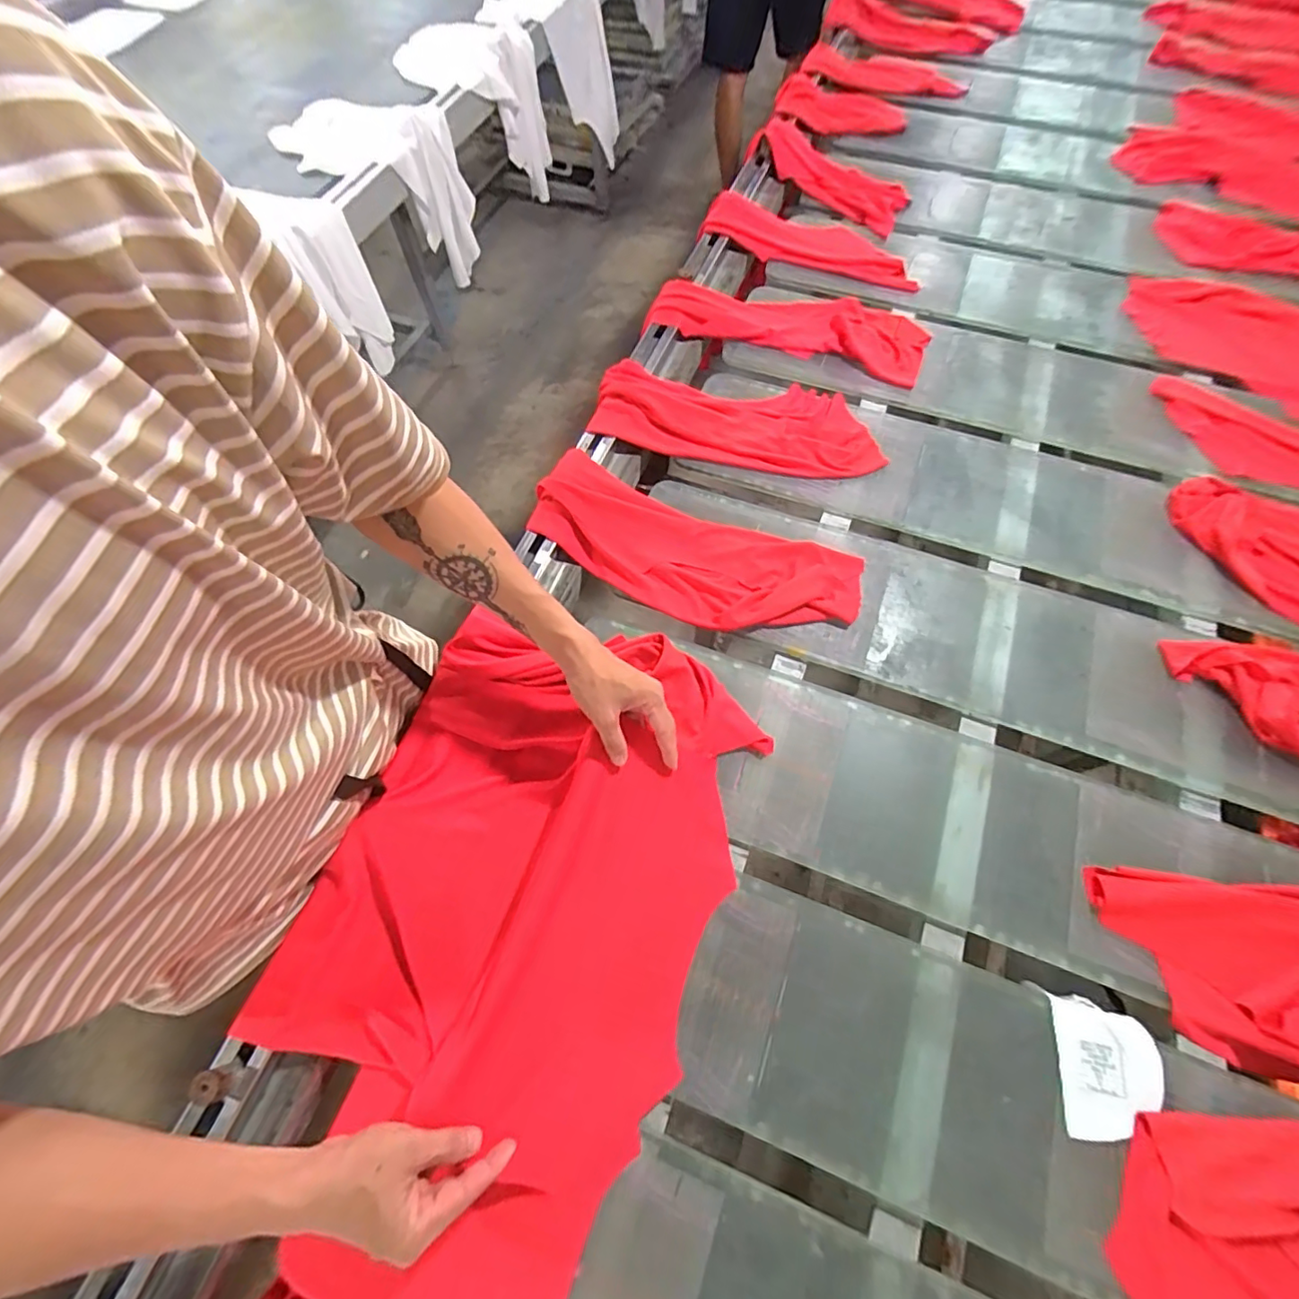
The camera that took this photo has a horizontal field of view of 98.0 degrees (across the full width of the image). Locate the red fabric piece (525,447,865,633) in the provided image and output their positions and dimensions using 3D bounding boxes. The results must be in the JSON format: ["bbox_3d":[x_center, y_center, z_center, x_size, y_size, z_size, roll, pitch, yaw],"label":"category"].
[{"bbox_3d":[0.051,-0.125,0.717,0.431,0.060,0.166,18,65,10],"label":"red fabric piece"}]

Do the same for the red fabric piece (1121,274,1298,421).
[{"bbox_3d":[1.010,-0.476,0.897,0.476,0.069,0.245,28,68,14],"label":"red fabric piece"}]

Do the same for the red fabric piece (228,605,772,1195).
[{"bbox_3d":[-0.111,0.199,0.582,0.366,0.066,0.477,18,65,10],"label":"red fabric piece"}]

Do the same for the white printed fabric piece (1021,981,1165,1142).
[{"bbox_3d":[0.404,0.374,0.502,0.098,0.004,0.106,11,64,7],"label":"white printed fabric piece"}]

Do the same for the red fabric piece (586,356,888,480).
[{"bbox_3d":[0.130,-0.351,0.833,0.422,0.053,0.169,9,64,6],"label":"red fabric piece"}]

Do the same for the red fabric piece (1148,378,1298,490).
[{"bbox_3d":[0.942,-0.288,0.810,0.409,0.044,0.155,25,67,13],"label":"red fabric piece"}]

